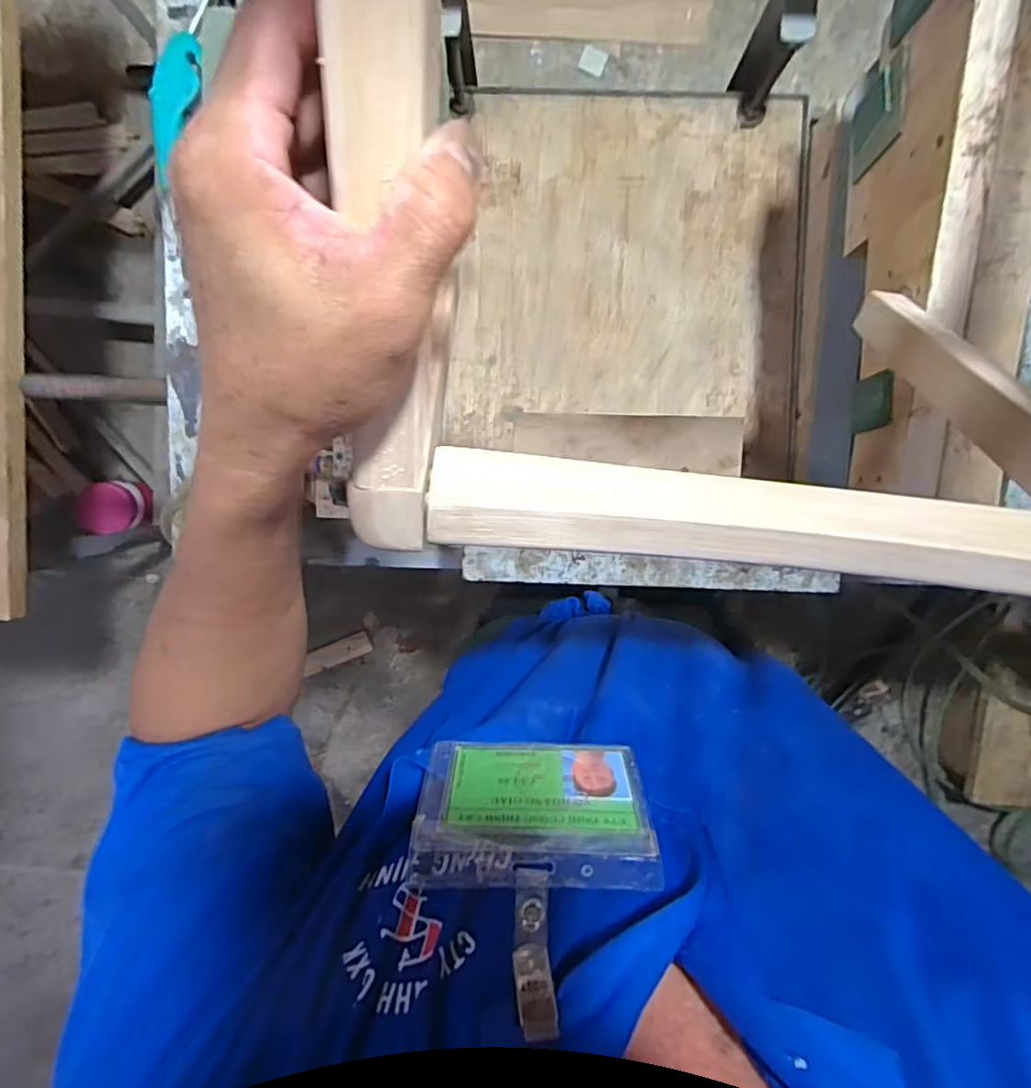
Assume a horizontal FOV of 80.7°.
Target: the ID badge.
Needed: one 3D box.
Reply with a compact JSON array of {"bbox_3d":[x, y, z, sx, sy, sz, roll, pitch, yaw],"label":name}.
[{"bbox_3d":[0.007,0.128,0.249,0.100,0.132,0.015,1,110,3],"label":"ID badge"}]

